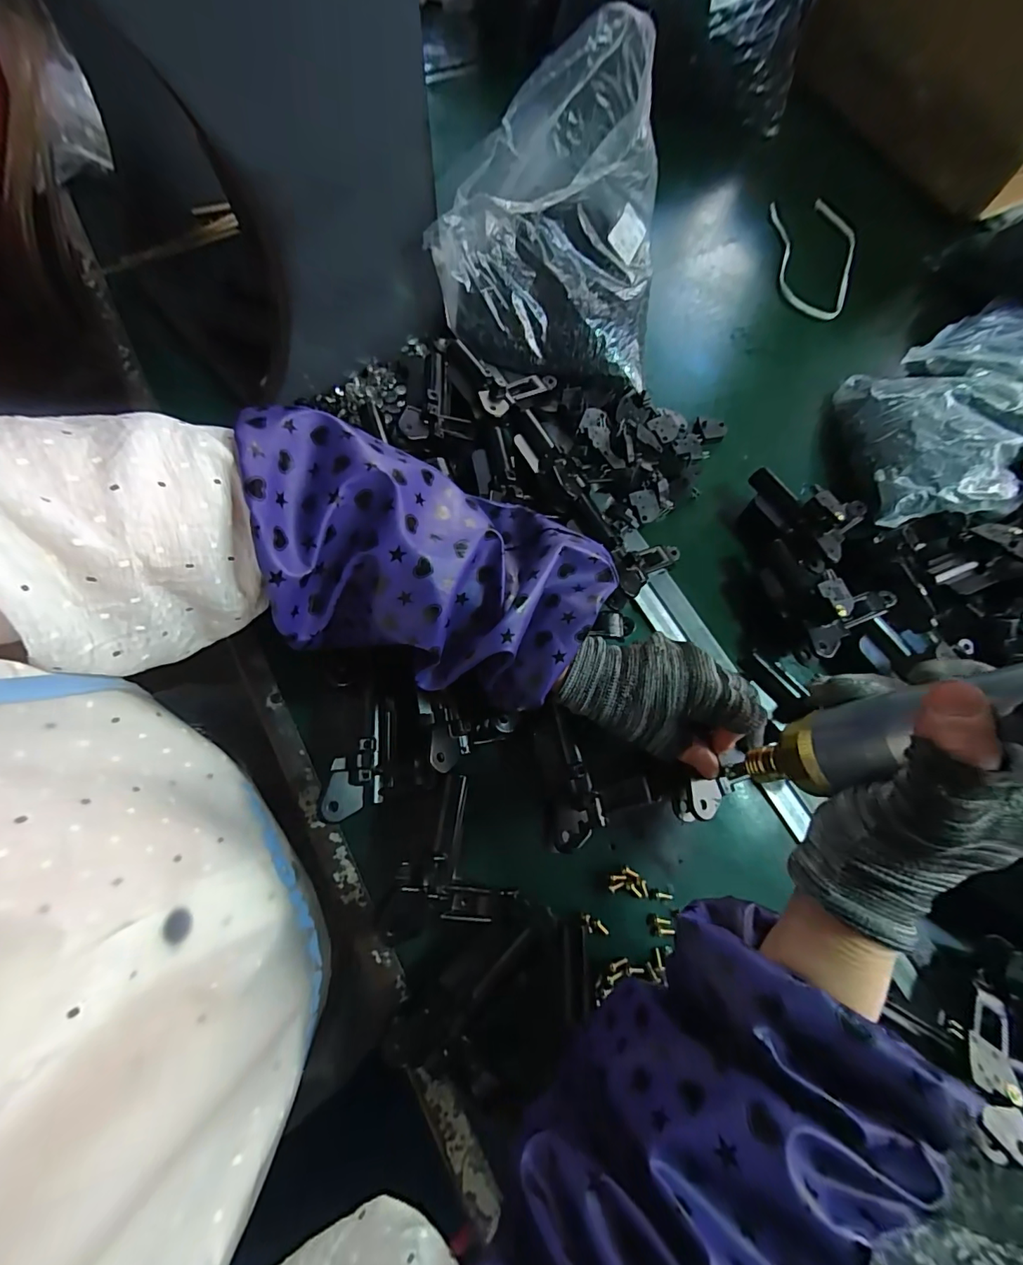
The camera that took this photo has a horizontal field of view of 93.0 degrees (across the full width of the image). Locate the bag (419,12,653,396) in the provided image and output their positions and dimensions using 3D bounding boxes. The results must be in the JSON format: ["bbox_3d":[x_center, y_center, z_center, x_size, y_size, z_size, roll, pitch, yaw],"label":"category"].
[{"bbox_3d":[0.034,-0.319,0.388,0.180,0.195,0.123,8,72,0],"label":"bag"}]

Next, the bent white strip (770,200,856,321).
[{"bbox_3d":[0.333,-0.415,0.533,0.084,0.018,0.164,1,72,-2],"label":"bent white strip"}]

